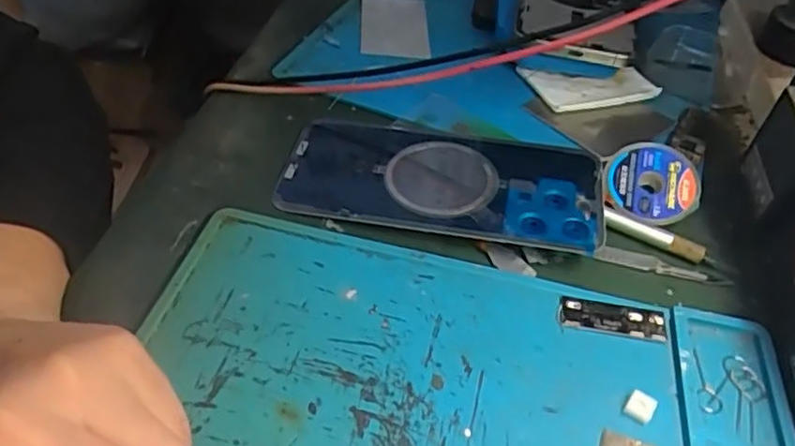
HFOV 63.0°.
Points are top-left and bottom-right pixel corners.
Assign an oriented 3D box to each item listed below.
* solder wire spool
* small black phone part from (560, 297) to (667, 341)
[{"bbox_3d":[0.128,-0.019,0.328,0.045,0.012,0.046,-1,67,3],"label":"solder wire spool"},{"bbox_3d":[0.092,0.040,0.275,0.044,0.004,0.016,8,43,3],"label":"small black phone part"}]

